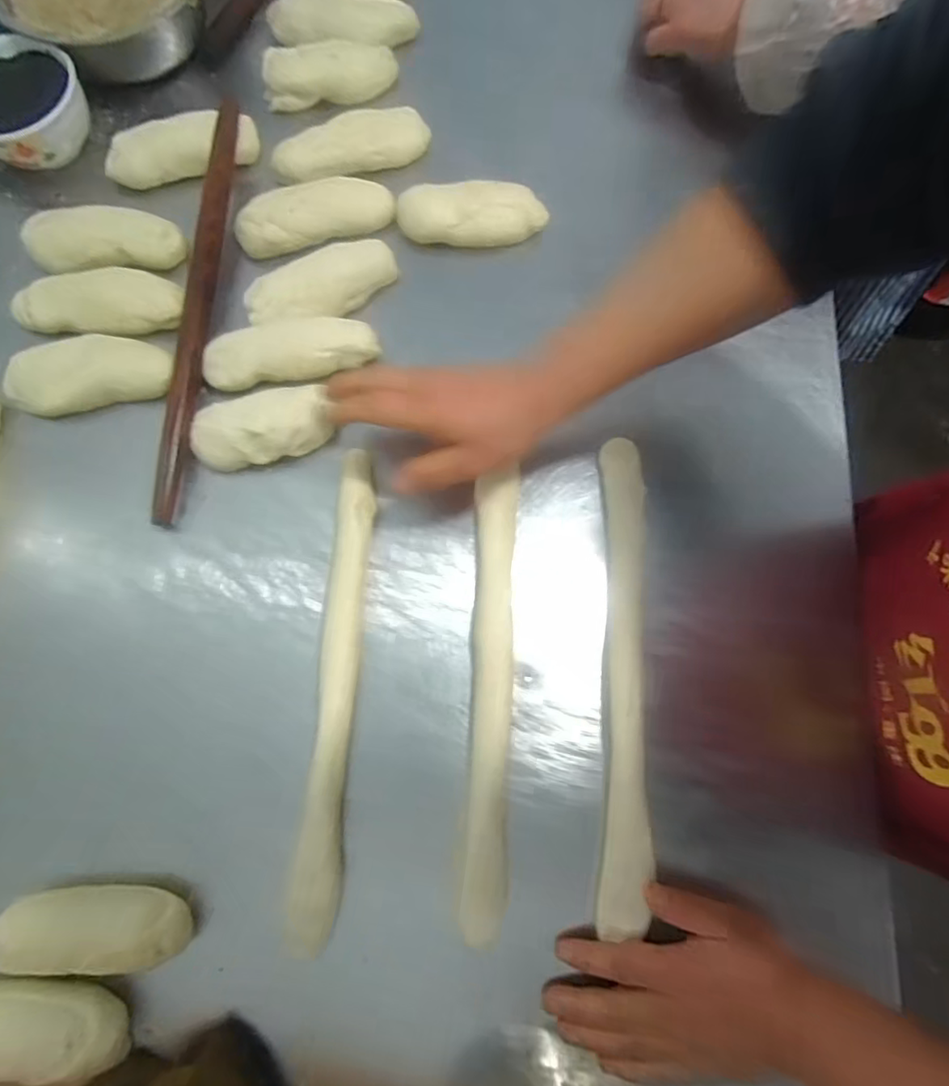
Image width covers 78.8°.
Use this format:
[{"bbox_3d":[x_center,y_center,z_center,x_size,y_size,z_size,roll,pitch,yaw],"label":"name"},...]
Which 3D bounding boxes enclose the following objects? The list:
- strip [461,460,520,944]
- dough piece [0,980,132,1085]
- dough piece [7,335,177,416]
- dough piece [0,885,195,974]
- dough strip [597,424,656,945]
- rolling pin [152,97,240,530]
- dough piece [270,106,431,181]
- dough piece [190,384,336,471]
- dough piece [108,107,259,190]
[{"bbox_3d":[0.013,0.103,0.438,0.032,0.024,0.330,3,73,-1],"label":"strip"},{"bbox_3d":[-0.285,0.305,0.365,0.120,0.031,0.044,7,77,0],"label":"dough piece"},{"bbox_3d":[-0.318,-0.143,0.479,0.123,0.031,0.051,-14,78,-4],"label":"dough piece"},{"bbox_3d":[-0.251,0.254,0.379,0.115,0.032,0.047,2,77,-1],"label":"dough piece"},{"bbox_3d":[0.112,0.090,0.435,0.033,0.018,0.350,3,76,0],"label":"dough strip"},{"bbox_3d":[-0.235,-0.208,0.500,0.028,0.025,0.393,5,77,0],"label":"rolling pin"},{"bbox_3d":[-0.112,-0.369,0.536,0.146,0.036,0.051,-12,78,-4],"label":"dough piece"},{"bbox_3d":[-0.173,-0.094,0.465,0.111,0.027,0.053,-17,78,-5],"label":"dough piece"},{"bbox_3d":[-0.270,-0.367,0.535,0.133,0.031,0.037,-20,78,-6],"label":"dough piece"}]

